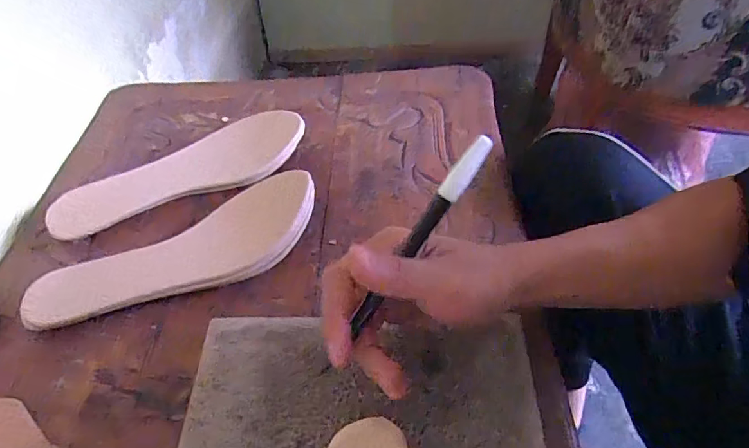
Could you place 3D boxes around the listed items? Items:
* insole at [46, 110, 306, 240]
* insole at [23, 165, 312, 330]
[{"bbox_3d":[-0.180,-0.053,0.466,0.230,0.030,0.073,-19,48,-12],"label":"insole"},{"bbox_3d":[-0.153,0.020,0.392,0.221,0.037,0.074,-17,48,-11],"label":"insole"}]

